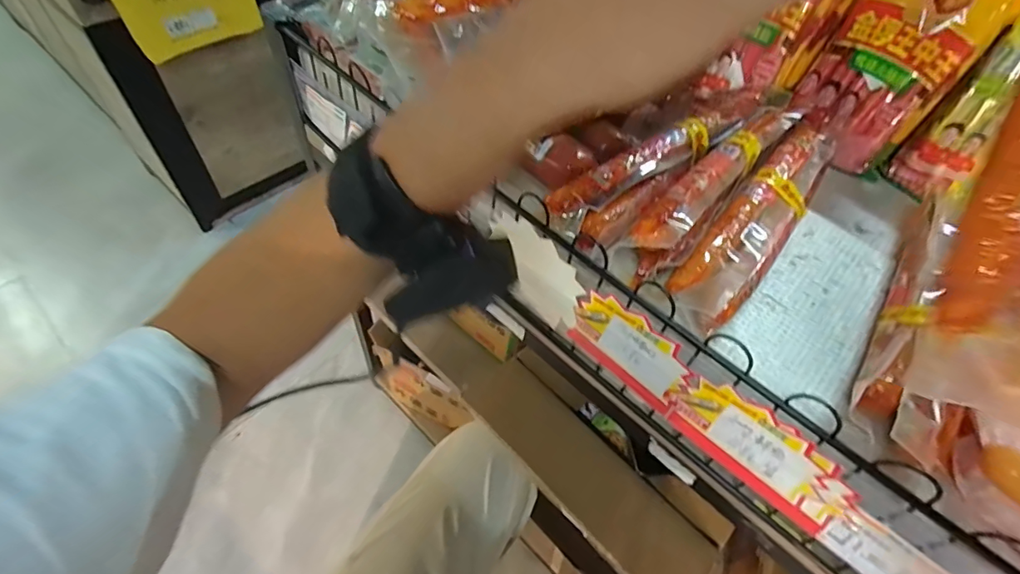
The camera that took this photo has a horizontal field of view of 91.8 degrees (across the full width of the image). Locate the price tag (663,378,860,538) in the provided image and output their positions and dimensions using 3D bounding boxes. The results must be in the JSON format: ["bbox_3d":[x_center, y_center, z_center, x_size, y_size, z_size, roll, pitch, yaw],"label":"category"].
[{"bbox_3d":[0.168,0.110,0.341,0.121,0.058,0.005,38,38,24],"label":"price tag"}]

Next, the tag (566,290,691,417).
[{"bbox_3d":[0.092,0.048,0.385,0.098,0.060,0.007,40,41,22],"label":"tag"}]

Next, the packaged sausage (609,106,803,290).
[{"bbox_3d":[0.174,-0.088,0.431,0.043,0.041,0.272,35,58,19],"label":"packaged sausage"}]

